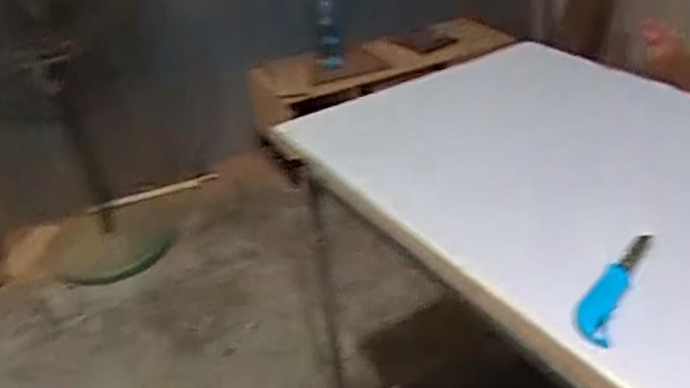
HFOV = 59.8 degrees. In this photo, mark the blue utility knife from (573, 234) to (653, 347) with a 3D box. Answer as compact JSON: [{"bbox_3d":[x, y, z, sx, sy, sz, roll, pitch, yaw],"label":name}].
[{"bbox_3d":[0.329,0.102,0.736,0.041,0.028,0.214,16,37,31],"label":"blue utility knife"}]

